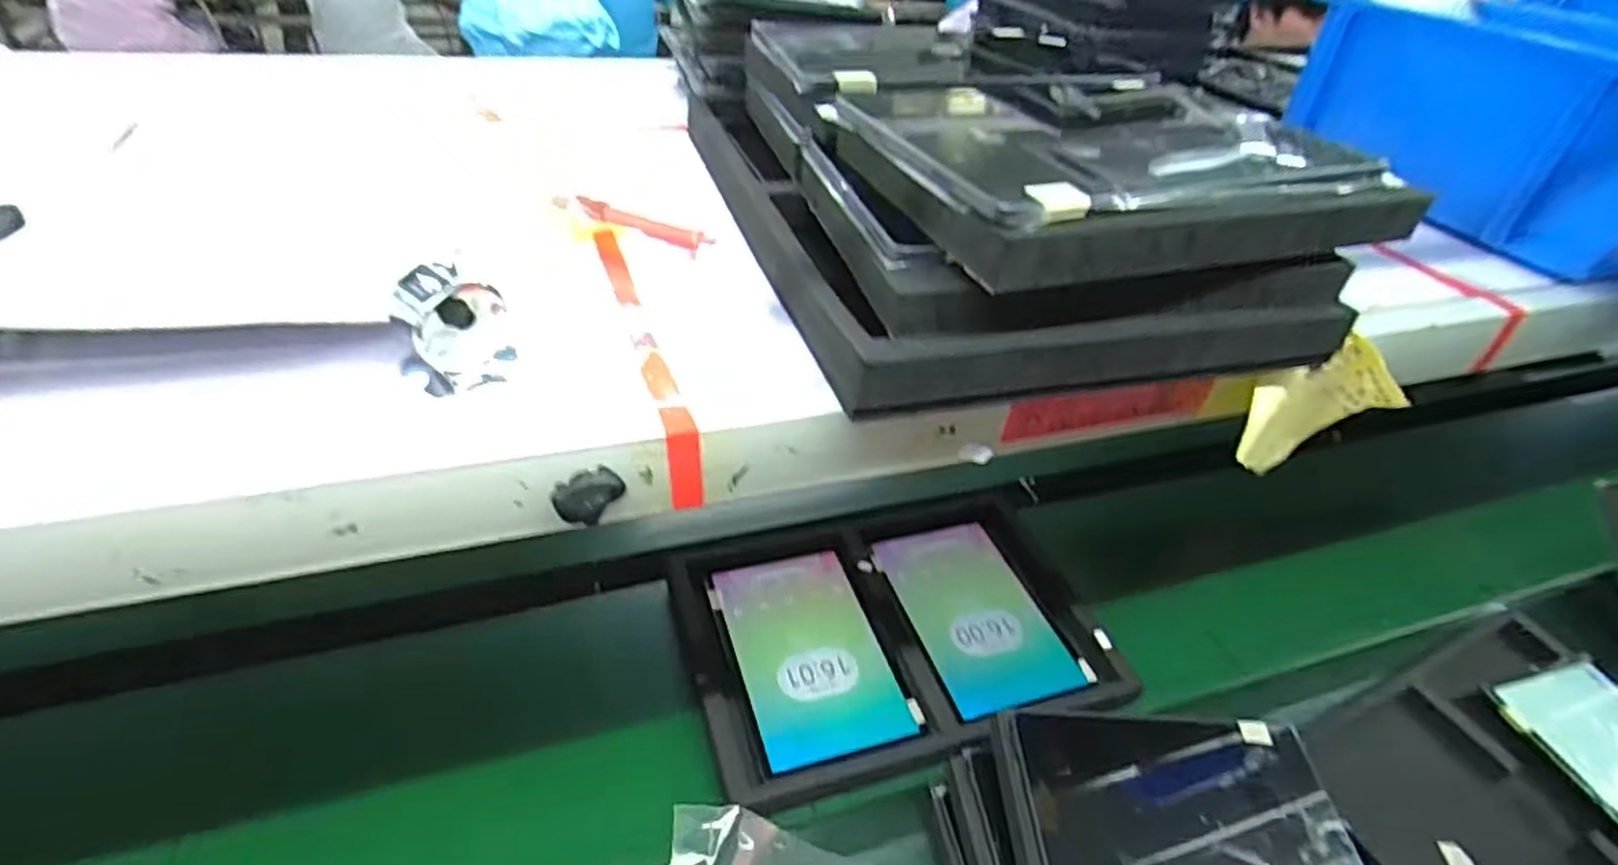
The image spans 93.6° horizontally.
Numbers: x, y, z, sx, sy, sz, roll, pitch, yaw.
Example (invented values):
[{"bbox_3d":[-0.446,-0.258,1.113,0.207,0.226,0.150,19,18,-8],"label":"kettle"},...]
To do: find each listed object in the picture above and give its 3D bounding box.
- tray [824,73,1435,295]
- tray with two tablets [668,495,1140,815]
[{"bbox_3d":[0.164,-0.160,0.435,0.265,0.034,0.216,-10,42,-20],"label":"tray"},{"bbox_3d":[0.093,0.201,0.796,0.418,0.033,0.315,-5,37,-16],"label":"tray with two tablets"}]

